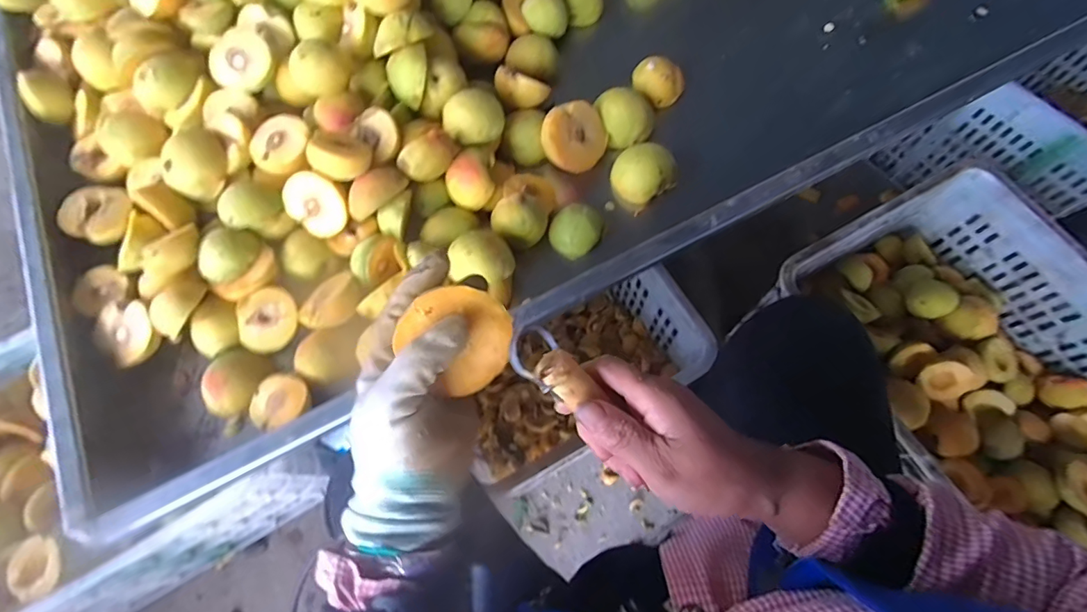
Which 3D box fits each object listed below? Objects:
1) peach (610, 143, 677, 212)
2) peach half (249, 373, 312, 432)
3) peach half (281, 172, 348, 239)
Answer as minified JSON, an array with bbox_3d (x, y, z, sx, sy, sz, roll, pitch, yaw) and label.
[{"bbox_3d":[0.109,-0.147,0.549,0.061,0.054,0.056,-1,69,2],"label":"peach"},{"bbox_3d":[-0.243,0.090,0.472,0.051,0.031,0.046,-29,71,-9],"label":"peach half"},{"bbox_3d":[-0.230,-0.107,0.516,0.064,0.064,0.030,-18,28,17],"label":"peach half"}]

